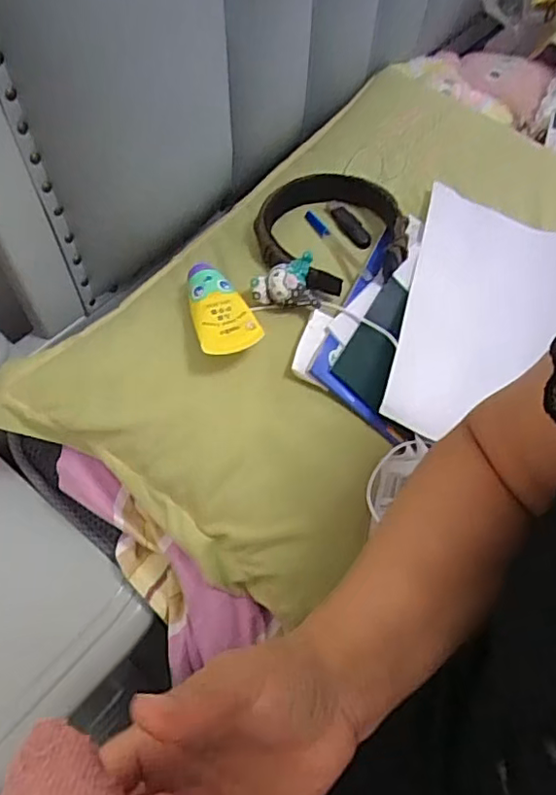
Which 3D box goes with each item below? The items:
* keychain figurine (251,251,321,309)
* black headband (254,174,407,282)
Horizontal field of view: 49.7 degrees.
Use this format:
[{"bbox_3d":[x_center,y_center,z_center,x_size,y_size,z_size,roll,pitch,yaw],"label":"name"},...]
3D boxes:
[{"bbox_3d":[0.007,-0.105,0.545,0.059,0.033,0.035,1,56,-1],"label":"keychain figurine"},{"bbox_3d":[0.052,-0.169,0.599,0.148,0.032,0.139,1,56,-1],"label":"black headband"}]

